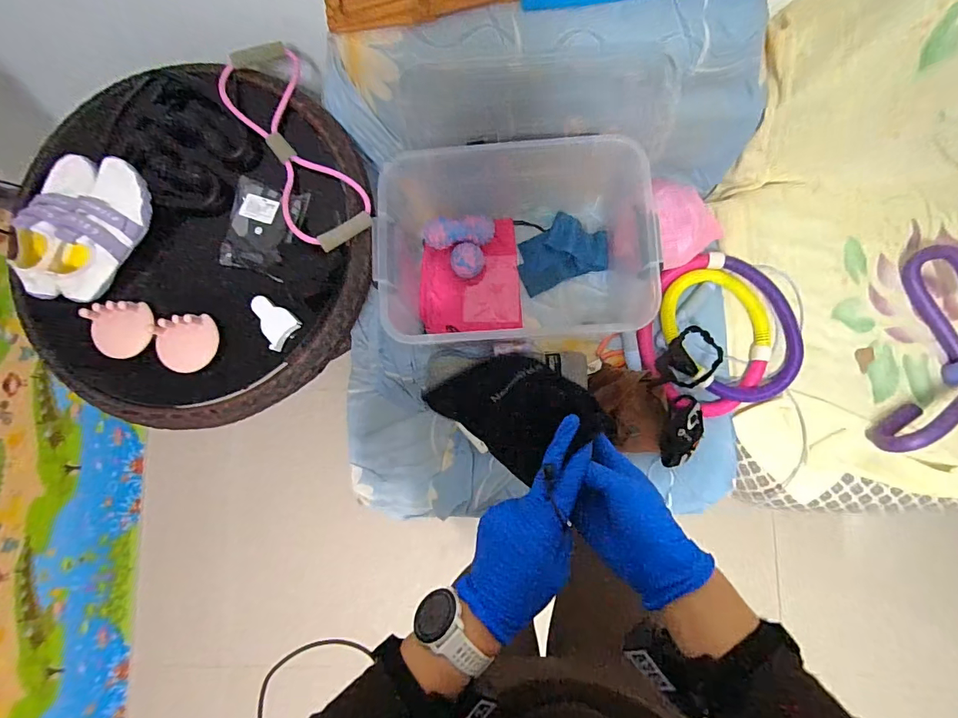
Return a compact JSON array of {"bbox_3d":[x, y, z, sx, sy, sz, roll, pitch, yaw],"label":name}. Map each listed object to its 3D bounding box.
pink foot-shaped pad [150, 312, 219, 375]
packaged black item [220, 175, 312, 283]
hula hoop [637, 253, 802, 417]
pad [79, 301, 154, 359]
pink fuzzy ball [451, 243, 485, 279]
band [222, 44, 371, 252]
[{"bbox_3d":[-0.483,-0.025,0.763,0.096,0.041,0.087,-15,83,2],"label":"pink foot-shaped pad"},{"bbox_3d":[-0.364,-0.220,0.774,0.129,0.017,0.151,15,85,5],"label":"packaged black item"},{"bbox_3d":[0.476,-0.050,0.926,0.308,0.045,0.305,0,84,4],"label":"hula hoop"},{"bbox_3d":[-0.598,-0.048,0.776,0.092,0.044,0.090,-10,83,3],"label":"pad"},{"bbox_3d":[-0.024,-0.199,0.957,0.068,0.069,0.067,0,84,4],"label":"pink fuzzy ball"},{"bbox_3d":[-0.315,-0.364,0.786,0.137,0.042,0.395,-27,83,1],"label":"band"}]

